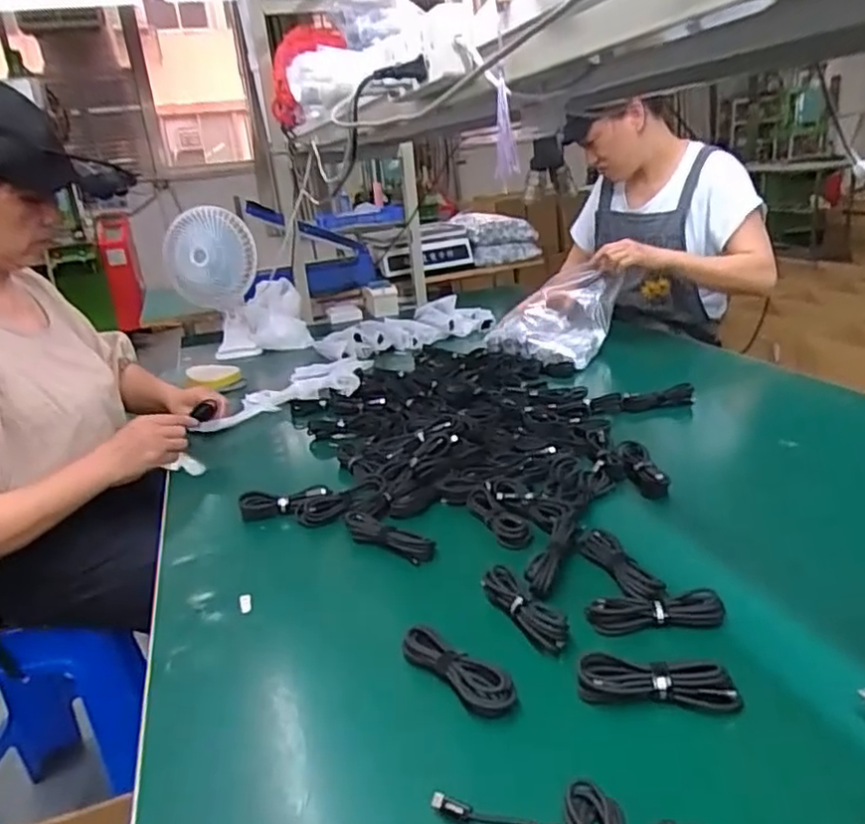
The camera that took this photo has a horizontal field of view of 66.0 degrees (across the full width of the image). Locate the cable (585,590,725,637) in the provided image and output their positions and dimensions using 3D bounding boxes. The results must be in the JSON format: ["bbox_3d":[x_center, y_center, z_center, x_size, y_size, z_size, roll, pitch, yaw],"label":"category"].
[{"bbox_3d":[0.189,0.171,0.569,0.109,0.026,0.025,-4,21,8],"label":"cable"}]

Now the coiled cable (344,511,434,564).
[{"bbox_3d":[-0.046,0.135,0.723,0.108,0.027,0.030,11,27,39],"label":"coiled cable"}]

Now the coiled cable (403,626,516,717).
[{"bbox_3d":[0.018,0.200,0.523,0.032,0.017,0.106,-22,25,-34],"label":"coiled cable"}]

